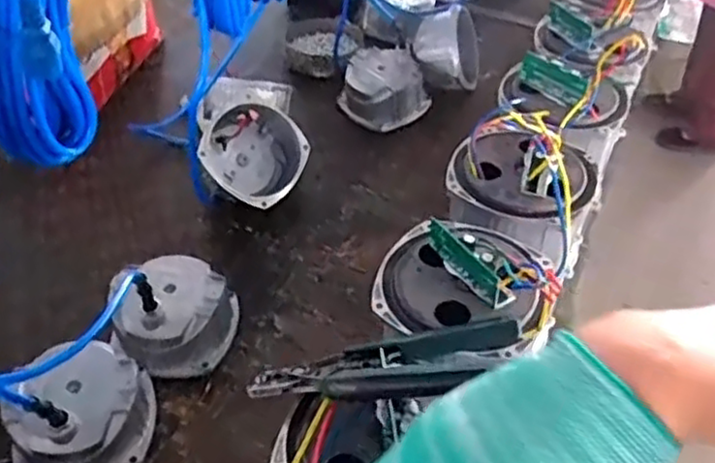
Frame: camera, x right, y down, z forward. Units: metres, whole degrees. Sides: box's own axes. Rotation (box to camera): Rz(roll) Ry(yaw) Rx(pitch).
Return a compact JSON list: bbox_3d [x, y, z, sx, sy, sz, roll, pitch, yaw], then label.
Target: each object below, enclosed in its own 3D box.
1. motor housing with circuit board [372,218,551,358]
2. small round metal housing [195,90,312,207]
[{"bbox_3d":[0.082,0.034,0.535,0.125,0.059,0.133,14,45,12],"label":"motor housing with circuit board"},{"bbox_3d":[-0.135,-0.110,0.916,0.134,0.118,0.139,1,44,-1],"label":"small round metal housing"}]

